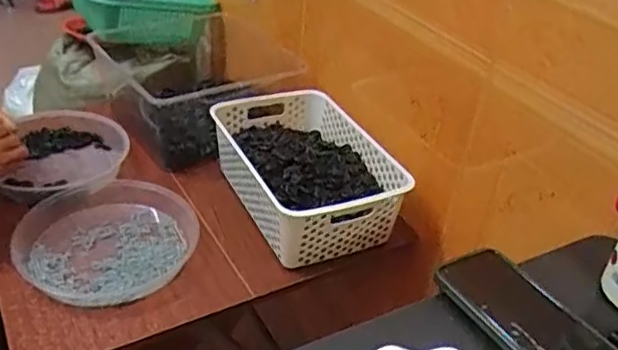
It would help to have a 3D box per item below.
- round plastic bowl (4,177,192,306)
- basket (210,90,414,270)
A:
[{"bbox_3d":[-0.277,0.086,0.837,0.222,0.041,0.222,8,34,6],"label":"round plastic bowl"},{"bbox_3d":[-0.004,-0.008,0.930,0.207,0.099,0.313,-13,38,-24],"label":"basket"}]

